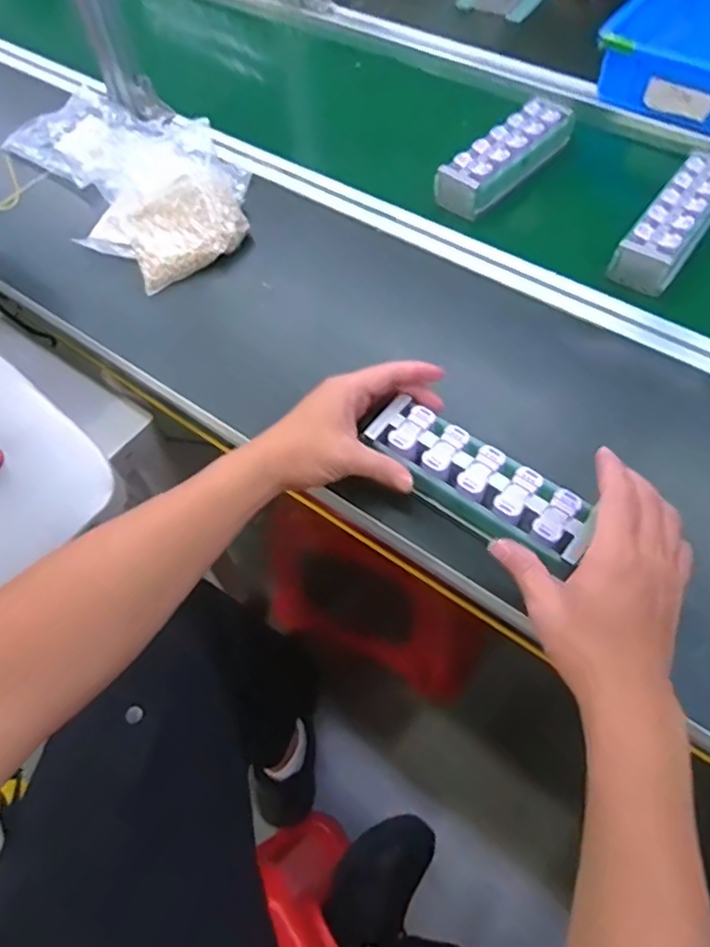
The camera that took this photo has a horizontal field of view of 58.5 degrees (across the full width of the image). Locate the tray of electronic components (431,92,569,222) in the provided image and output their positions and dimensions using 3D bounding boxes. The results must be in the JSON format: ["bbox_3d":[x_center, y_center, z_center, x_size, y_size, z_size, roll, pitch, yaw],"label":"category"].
[{"bbox_3d":[0.174,-0.368,0.736,0.060,0.045,0.201,37,67,22],"label":"tray of electronic components"}]

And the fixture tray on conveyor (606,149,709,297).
[{"bbox_3d":[0.339,-0.267,0.670,0.064,0.045,0.198,33,66,20],"label":"fixture tray on conveyor"}]

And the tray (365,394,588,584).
[{"bbox_3d":[0.093,0.007,0.498,0.184,0.031,0.055,35,66,22],"label":"tray"}]

